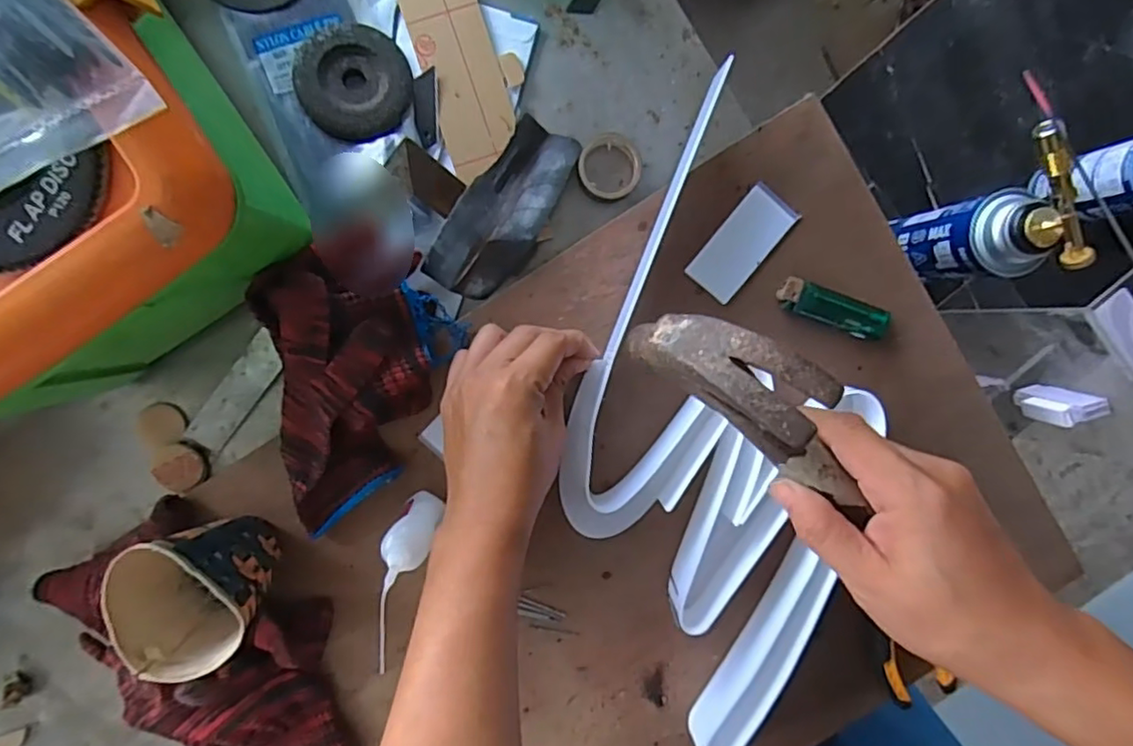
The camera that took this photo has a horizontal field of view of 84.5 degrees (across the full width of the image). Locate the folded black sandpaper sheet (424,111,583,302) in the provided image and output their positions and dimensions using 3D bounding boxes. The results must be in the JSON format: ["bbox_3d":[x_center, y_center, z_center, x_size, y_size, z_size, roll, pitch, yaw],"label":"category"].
[{"bbox_3d":[-0.041,-0.112,0.433,0.056,0.030,0.130,34,93,-7],"label":"folded black sandpaper sheet"}]

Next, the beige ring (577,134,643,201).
[{"bbox_3d":[0.031,-0.145,0.439,0.047,0.017,0.045,0,97,-4],"label":"beige ring"}]

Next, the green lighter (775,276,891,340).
[{"bbox_3d":[0.192,-0.045,0.447,0.082,0.010,0.025,20,95,-6],"label":"green lighter"}]

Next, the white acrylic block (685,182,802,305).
[{"bbox_3d":[0.126,-0.092,0.445,0.039,0.007,0.082,40,93,-8],"label":"white acrylic block"}]

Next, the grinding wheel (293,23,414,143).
[{"bbox_3d":[-0.145,-0.199,0.427,0.074,0.016,0.075,0,97,-4],"label":"grinding wheel"}]

